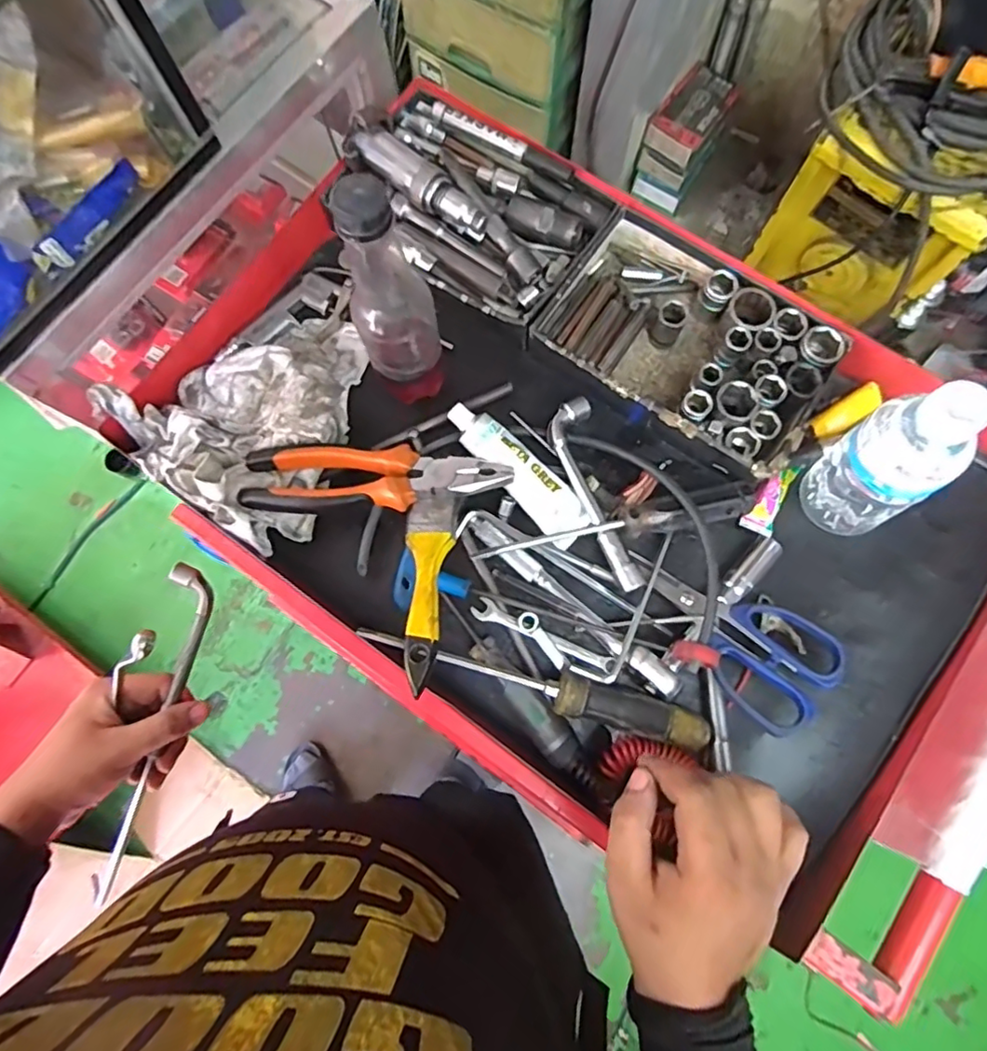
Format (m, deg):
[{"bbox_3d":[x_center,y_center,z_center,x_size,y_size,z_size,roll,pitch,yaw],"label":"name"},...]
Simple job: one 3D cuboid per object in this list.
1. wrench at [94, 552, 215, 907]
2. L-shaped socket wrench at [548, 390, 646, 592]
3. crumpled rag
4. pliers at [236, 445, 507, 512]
[{"bbox_3d":[-0.261,0.161,0.445,0.031,0.021,0.277,22,97,5],"label":"wrench"},{"bbox_3d":[0.076,-0.024,0.451,0.035,0.021,0.155,-15,77,-3],"label":"L-shaped socket wrench"},{"bbox_3d":[-0.183,-0.101,0.464,0.185,0.050,0.191,34,79,8],"label":"crumpled rag"},{"bbox_3d":[-0.086,-0.036,0.434,0.191,0.021,0.048,1,77,1],"label":"pliers"}]

